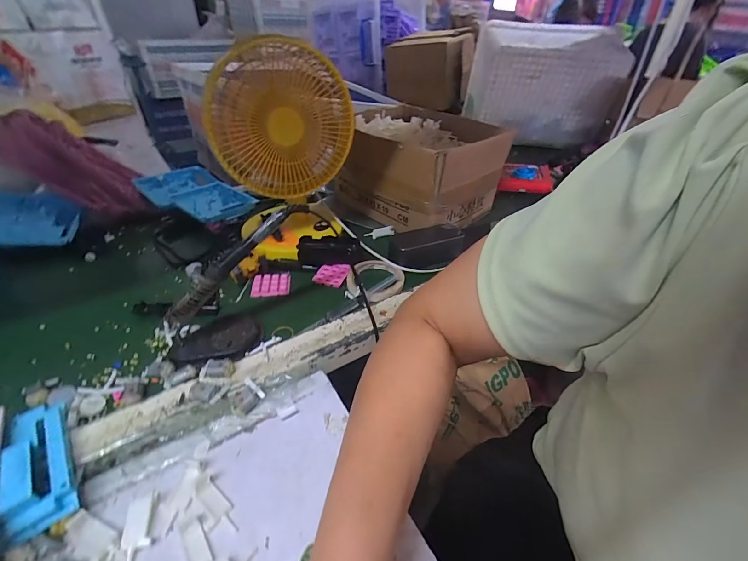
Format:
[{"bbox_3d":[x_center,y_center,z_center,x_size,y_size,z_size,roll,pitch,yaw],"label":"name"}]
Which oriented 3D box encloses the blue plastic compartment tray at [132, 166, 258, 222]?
[{"bbox_3d":[-0.400,-0.196,0.753,0.272,0.031,0.156,29,46,31],"label":"blue plastic compartment tray"}]

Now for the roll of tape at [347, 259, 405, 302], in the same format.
[{"bbox_3d":[0.003,-0.002,0.559,0.091,0.011,0.100,1,38,-1],"label":"roll of tape"}]

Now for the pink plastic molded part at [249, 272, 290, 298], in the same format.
[{"bbox_3d":[-0.167,0.005,0.549,0.059,0.013,0.049,-3,38,-6],"label":"pink plastic molded part"}]

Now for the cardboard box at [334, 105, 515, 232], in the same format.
[{"bbox_3d":[0.103,-0.249,0.735,0.285,0.173,0.299,-30,48,-34],"label":"cardboard box"}]

